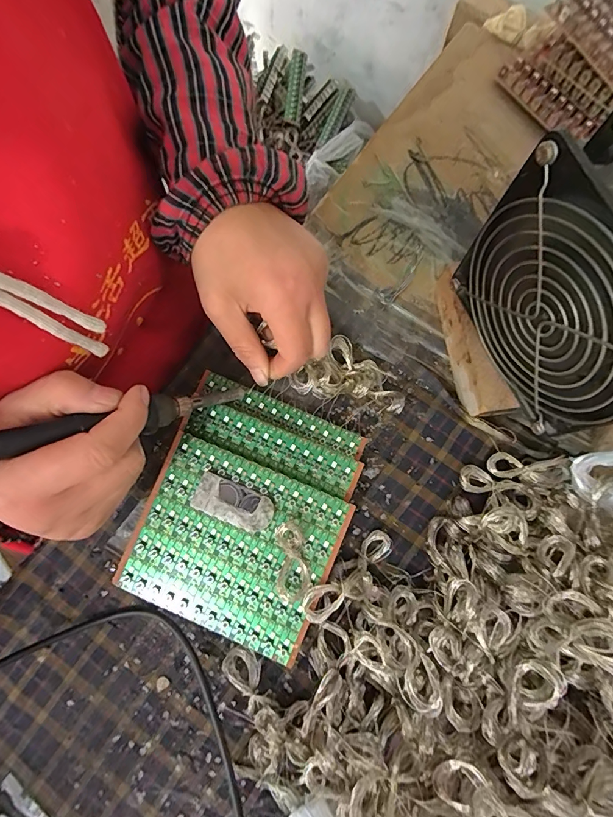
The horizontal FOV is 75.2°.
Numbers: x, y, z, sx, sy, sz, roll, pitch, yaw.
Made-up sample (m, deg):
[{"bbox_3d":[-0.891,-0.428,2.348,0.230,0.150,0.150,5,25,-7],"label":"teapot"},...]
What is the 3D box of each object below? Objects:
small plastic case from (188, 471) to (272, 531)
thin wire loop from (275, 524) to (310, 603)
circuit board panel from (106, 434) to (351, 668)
[{"bbox_3d":[-0.046,0.061,0.255,0.050,0.012,0.023,23,80,5],"label":"small plastic case"},{"bbox_3d":[-0.009,0.095,0.250,0.020,0.011,0.051,-2,98,1],"label":"thin wire loop"},{"bbox_3d":[-0.048,0.087,0.256,0.125,0.004,0.107,23,86,5],"label":"circuit board panel"}]

